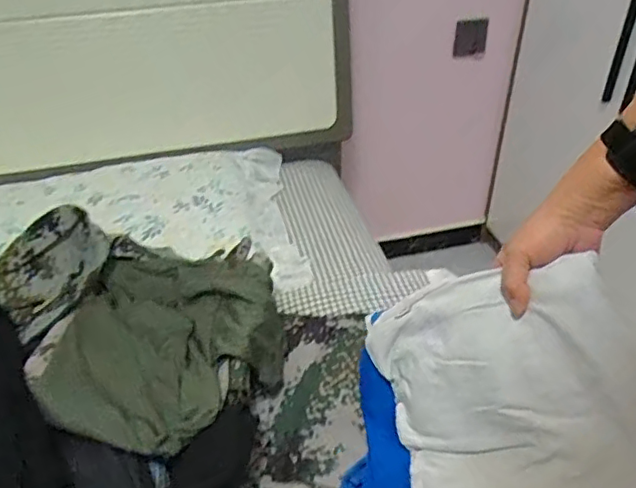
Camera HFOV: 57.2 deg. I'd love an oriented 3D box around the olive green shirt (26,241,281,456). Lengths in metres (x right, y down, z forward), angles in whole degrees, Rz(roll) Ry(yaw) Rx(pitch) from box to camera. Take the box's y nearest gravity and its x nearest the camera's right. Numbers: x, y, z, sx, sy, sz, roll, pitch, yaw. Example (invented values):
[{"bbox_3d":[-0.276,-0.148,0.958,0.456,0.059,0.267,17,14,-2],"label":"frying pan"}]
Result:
[{"bbox_3d":[-0.199,0.112,0.805,0.296,0.055,0.360,3,38,5],"label":"olive green shirt"}]

